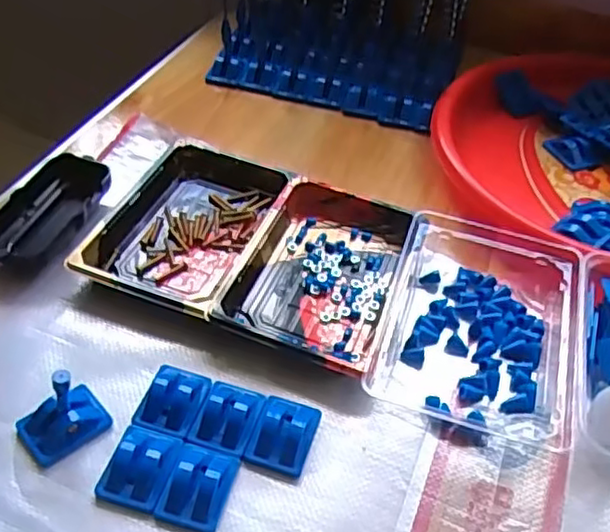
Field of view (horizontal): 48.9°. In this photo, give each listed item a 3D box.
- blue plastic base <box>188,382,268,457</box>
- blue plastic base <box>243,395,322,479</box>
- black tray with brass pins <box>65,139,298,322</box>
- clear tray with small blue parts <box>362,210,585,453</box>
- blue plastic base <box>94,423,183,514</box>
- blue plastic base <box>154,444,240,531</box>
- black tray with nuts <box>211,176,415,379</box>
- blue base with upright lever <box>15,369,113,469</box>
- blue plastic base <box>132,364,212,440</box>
[{"bbox_3d":[-0.043,0.085,0.388,0.035,0.015,0.047,14,46,8],"label":"blue plastic base"},{"bbox_3d":[-0.012,0.096,0.388,0.033,0.015,0.044,17,47,11],"label":"blue plastic base"},{"bbox_3d":[-0.079,-0.037,0.500,0.109,0.022,0.176,18,47,11],"label":"black tray with brass pins"},{"bbox_3d":[0.121,0.028,0.450,0.125,0.032,0.170,16,47,10],"label":"clear tray with small blue parts"},{"bbox_3d":[-0.090,0.108,0.367,0.036,0.013,0.045,14,46,8],"label":"blue plastic base"},{"bbox_3d":[-0.057,0.118,0.361,0.032,0.014,0.044,14,46,8],"label":"blue plastic base"},{"bbox_3d":[0.013,0.002,0.472,0.099,0.023,0.160,17,47,11],"label":"black tray with nuts"},{"bbox_3d":[-0.134,0.079,0.369,0.045,0.041,0.034,-30,55,-29],"label":"blue base with upright lever"},{"bbox_3d":[-0.077,0.077,0.394,0.034,0.013,0.045,15,47,9],"label":"blue plastic base"}]

